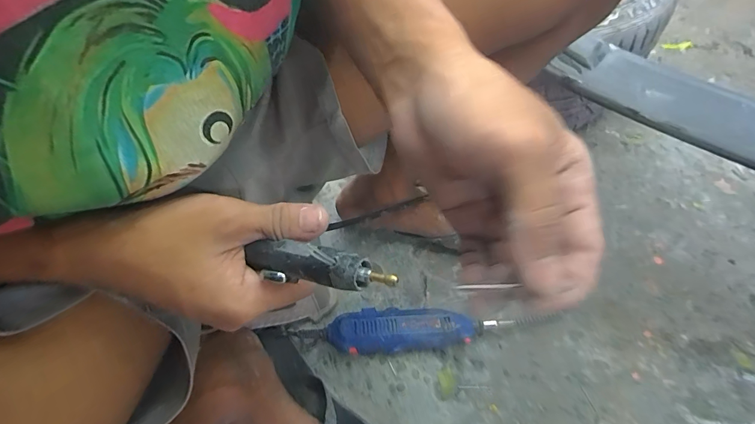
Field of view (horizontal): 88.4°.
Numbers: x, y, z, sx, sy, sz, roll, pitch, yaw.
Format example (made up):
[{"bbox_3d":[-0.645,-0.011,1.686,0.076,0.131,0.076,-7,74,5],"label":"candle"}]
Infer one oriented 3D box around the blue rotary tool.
[{"bbox_3d":[0.047,0.160,0.528,0.227,0.050,0.058,-3,59,-2],"label":"blue rotary tool"}]

